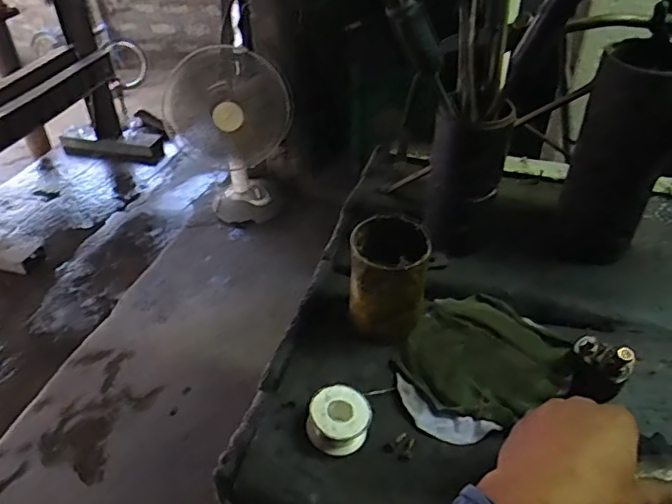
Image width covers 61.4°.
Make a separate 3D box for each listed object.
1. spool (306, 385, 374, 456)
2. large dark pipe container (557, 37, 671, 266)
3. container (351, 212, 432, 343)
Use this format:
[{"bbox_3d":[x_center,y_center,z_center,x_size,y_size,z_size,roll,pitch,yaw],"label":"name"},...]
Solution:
[{"bbox_3d":[0.003,0.146,0.493,0.052,0.032,0.050,-1,39,1],"label":"spool"},{"bbox_3d":[0.290,-0.094,0.589,0.082,0.216,0.080,15,42,19],"label":"large dark pipe container"},{"bbox_3d":[0.053,0.028,0.551,0.073,0.104,0.074,5,40,8],"label":"container"}]

